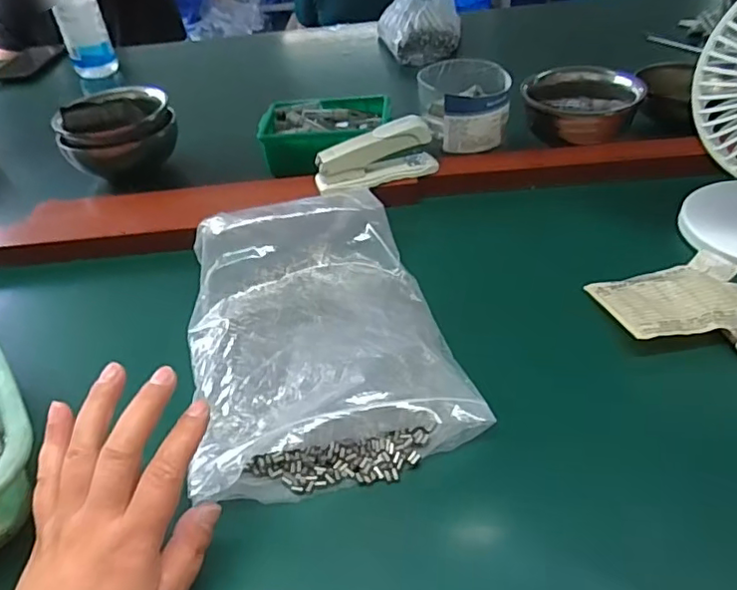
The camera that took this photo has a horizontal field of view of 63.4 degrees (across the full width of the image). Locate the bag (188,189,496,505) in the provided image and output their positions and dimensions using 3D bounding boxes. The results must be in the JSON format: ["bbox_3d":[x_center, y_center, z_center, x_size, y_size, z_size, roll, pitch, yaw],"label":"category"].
[{"bbox_3d":[-0.041,0.018,0.441,0.185,0.061,0.240,-12,41,-8],"label":"bag"}]

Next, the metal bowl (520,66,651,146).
[{"bbox_3d":[0.235,-0.213,0.664,0.118,0.048,0.118,-3,40,3],"label":"metal bowl"}]

